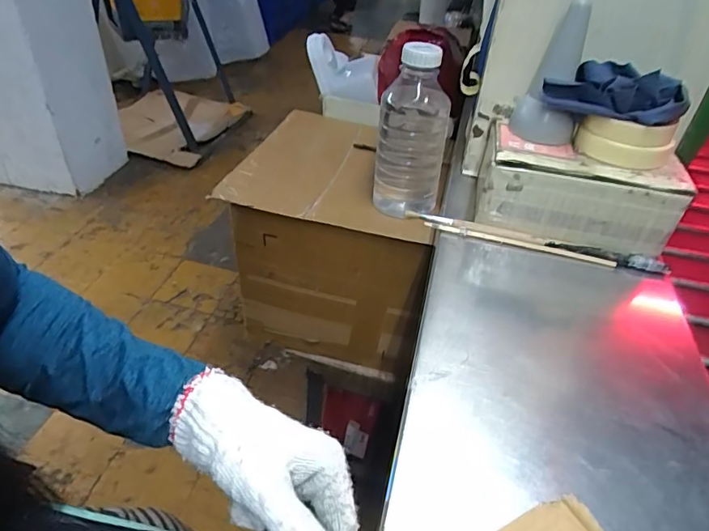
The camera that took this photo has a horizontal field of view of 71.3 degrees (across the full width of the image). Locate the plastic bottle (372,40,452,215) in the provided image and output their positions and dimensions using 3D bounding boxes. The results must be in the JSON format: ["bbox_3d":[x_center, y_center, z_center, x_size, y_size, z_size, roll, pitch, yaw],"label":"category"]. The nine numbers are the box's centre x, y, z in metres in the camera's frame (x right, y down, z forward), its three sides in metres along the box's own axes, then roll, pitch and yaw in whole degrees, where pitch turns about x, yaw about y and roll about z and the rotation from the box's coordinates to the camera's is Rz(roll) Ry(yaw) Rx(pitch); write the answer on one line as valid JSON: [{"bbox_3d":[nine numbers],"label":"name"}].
[{"bbox_3d":[0.076,-0.170,0.647,0.088,0.211,0.072,7,40,2],"label":"plastic bottle"}]

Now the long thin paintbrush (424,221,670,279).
[{"bbox_3d":[0.199,-0.018,0.519,0.245,0.016,0.009,10,39,7],"label":"long thin paintbrush"}]

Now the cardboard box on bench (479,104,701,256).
[{"bbox_3d":[0.234,-0.088,0.539,0.197,0.089,0.126,14,40,11],"label":"cardboard box on bench"}]

